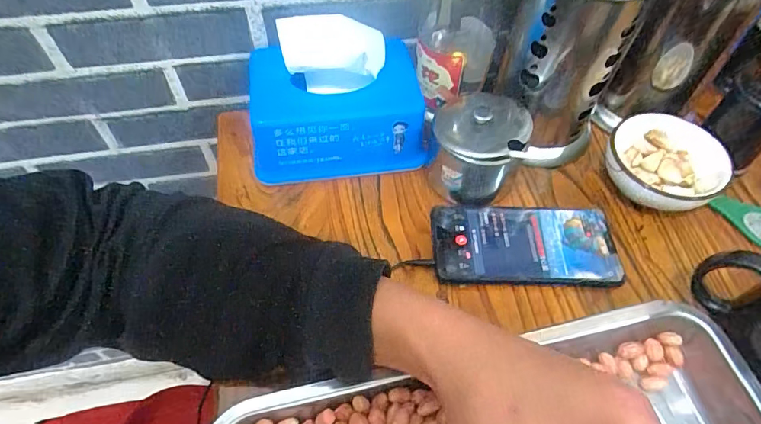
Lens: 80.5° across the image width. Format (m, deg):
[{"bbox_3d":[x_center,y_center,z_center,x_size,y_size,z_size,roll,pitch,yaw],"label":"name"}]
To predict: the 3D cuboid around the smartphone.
[{"bbox_3d":[0.121,0.028,0.379,0.152,0.016,0.074,0,55,-1],"label":"smartphone"}]

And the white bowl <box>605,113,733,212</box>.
[{"bbox_3d":[0.258,-0.043,0.416,0.095,0.051,0.099,0,55,0],"label":"white bowl"}]

